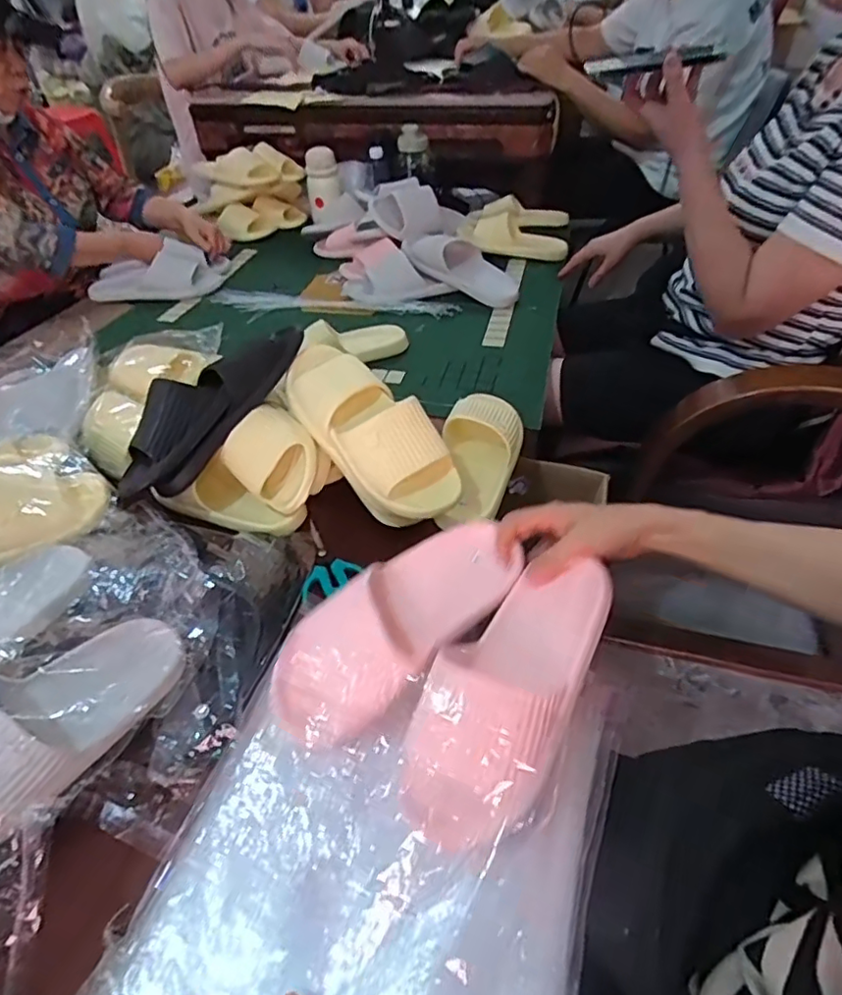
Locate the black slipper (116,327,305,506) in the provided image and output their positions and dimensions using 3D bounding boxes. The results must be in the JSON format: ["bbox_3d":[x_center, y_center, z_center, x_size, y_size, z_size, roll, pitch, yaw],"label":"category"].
[{"bbox_3d":[-0.263,-0.119,0.718,0.070,0.102,0.293,27,66,28],"label":"black slipper"}]

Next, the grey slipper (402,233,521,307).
[{"bbox_3d":[0.082,-0.484,1.187,0.286,0.057,0.108,35,55,15],"label":"grey slipper"}]

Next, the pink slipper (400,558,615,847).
[{"bbox_3d":[0.074,0.152,0.461,0.108,0.062,0.239,27,67,27],"label":"pink slipper"}]

